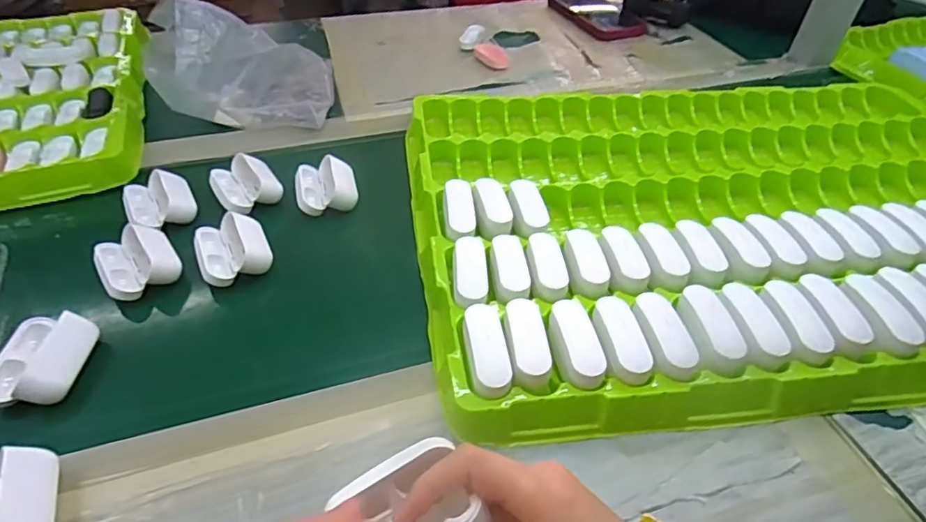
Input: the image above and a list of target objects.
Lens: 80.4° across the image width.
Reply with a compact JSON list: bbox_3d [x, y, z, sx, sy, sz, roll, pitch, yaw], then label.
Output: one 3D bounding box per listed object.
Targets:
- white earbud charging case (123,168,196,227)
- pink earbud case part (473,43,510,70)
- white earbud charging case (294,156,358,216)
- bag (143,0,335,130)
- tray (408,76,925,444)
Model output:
[{"bbox_3d":[-0.269,-0.056,0.483,0.053,0.024,0.059,-24,52,-24],"label":"white earbud charging case"},{"bbox_3d":[0.039,-0.269,0.719,0.031,0.013,0.060,-26,53,-25],"label":"pink earbud case part"},{"bbox_3d":[-0.127,-0.070,0.509,0.053,0.023,0.058,-10,47,-13],"label":"white earbud charging case"},{"bbox_3d":[-0.230,-0.208,0.561,0.179,0.101,0.113,-13,48,-15],"label":"bag"},{"bbox_3d":[0.253,-0.067,0.495,0.591,0.035,0.421,-5,47,-8],"label":"tray"}]

